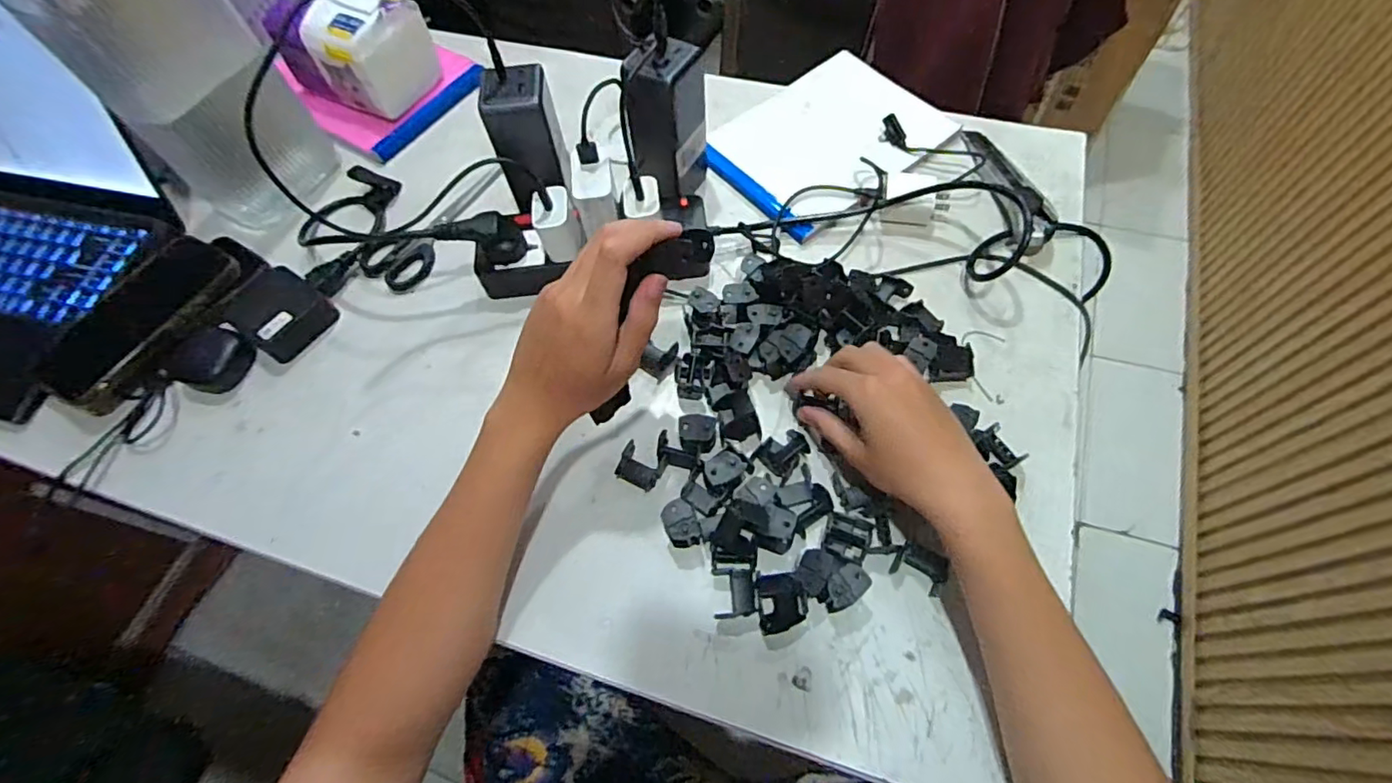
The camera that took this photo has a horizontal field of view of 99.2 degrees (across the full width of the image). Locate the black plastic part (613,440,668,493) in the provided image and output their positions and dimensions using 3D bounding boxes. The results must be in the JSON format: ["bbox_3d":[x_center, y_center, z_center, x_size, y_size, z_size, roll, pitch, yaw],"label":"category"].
[{"bbox_3d":[-0.040,0.054,0.436,0.032,0.017,0.030,21,65,13],"label":"black plastic part"}]

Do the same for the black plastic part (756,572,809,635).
[{"bbox_3d":[0.056,0.138,0.388,0.030,0.012,0.035,-6,62,-1],"label":"black plastic part"}]

